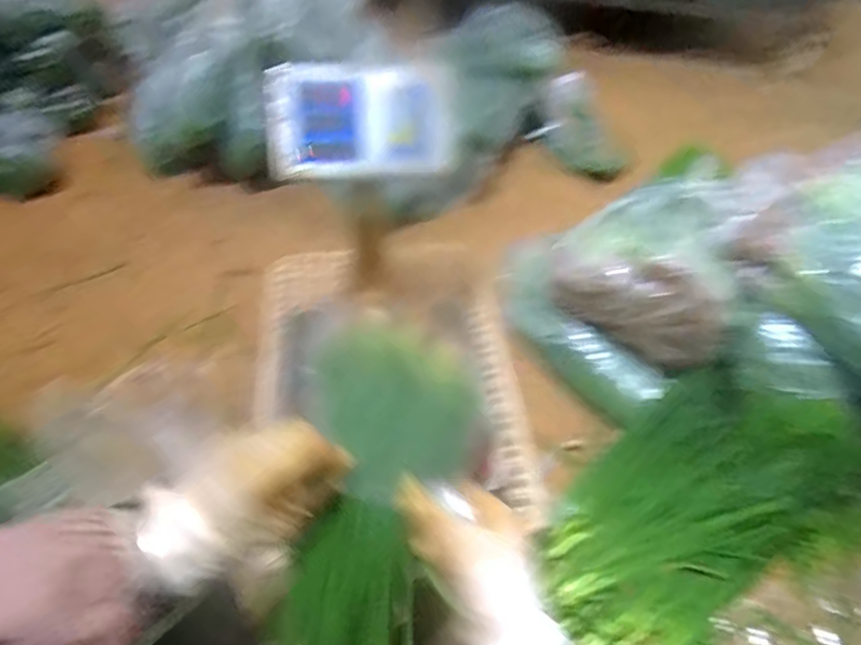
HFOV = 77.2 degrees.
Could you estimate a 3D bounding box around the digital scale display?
[{"bbox_3d":[-0.103,-0.275,0.742,0.226,0.145,0.036,-8,27,-19],"label":"digital scale display"}]

